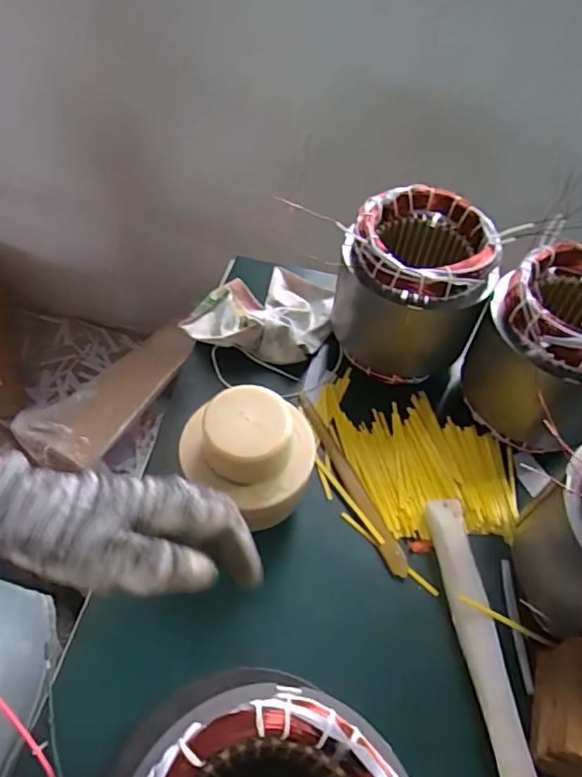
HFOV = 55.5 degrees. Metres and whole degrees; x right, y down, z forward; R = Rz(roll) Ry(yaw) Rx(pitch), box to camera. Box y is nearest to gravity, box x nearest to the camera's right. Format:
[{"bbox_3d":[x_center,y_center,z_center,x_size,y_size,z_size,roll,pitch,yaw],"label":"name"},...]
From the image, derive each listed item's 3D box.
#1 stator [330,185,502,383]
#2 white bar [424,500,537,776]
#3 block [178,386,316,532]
[{"bbox_3d":[0.126,-0.106,0.594,0.146,0.156,0.137,5,53,-1],"label":"stator"},{"bbox_3d":[0.155,0.231,0.431,0.029,0.025,0.296,-3,53,-7],"label":"white bar"},{"bbox_3d":[-0.031,0.045,0.451,0.100,0.052,0.099,2,53,-3],"label":"block"}]

